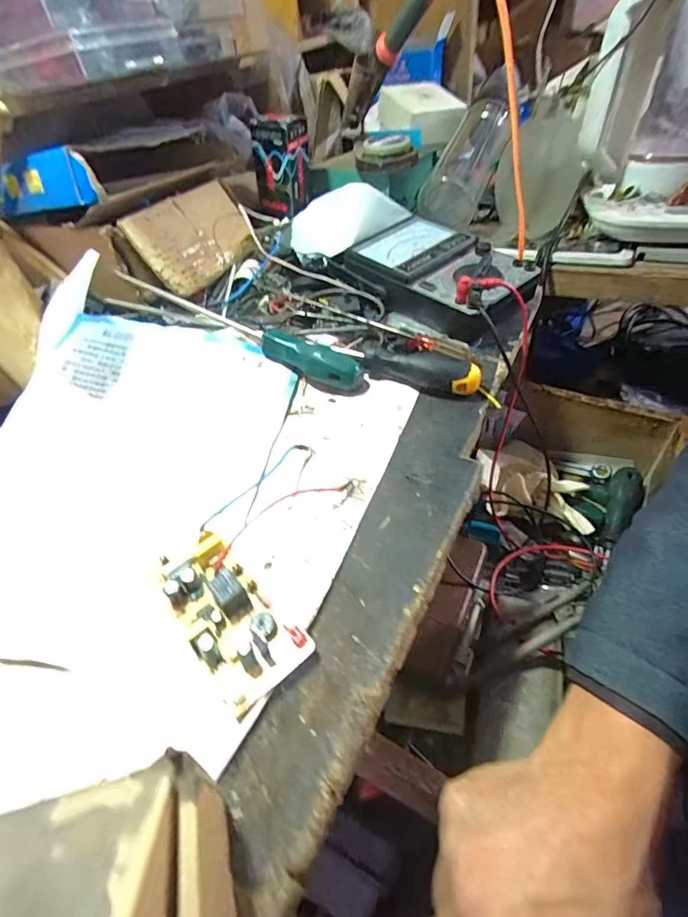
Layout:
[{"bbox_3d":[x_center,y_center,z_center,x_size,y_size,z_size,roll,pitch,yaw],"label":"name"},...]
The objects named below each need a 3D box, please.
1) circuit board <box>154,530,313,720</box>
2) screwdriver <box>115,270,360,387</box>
[{"bbox_3d":[-0.066,0.082,0.256,0.048,0.014,0.102,-35,51,-26],"label":"circuit board"},{"bbox_3d":[-0.101,-0.126,0.432,0.262,0.023,0.029,26,53,20],"label":"screwdriver"}]

